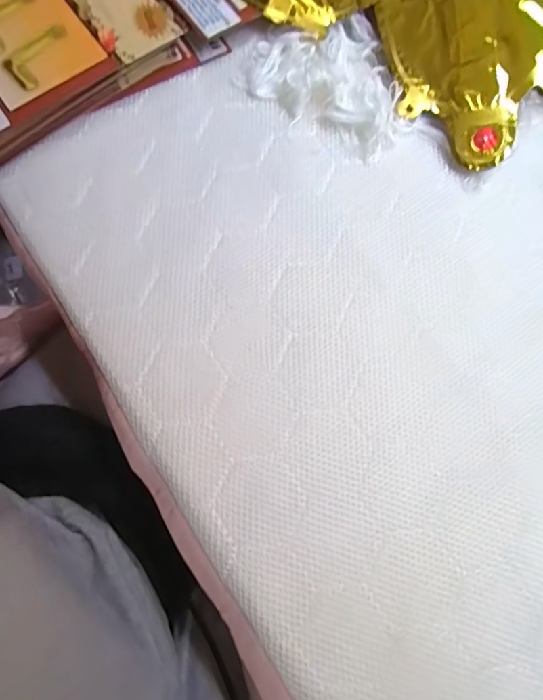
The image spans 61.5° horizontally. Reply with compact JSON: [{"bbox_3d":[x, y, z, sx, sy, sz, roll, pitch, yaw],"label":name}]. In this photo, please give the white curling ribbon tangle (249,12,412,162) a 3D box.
[{"bbox_3d":[0.040,-0.183,0.319,0.095,0.022,0.104,-15,78,-5],"label":"white curling ribbon tangle"}]

